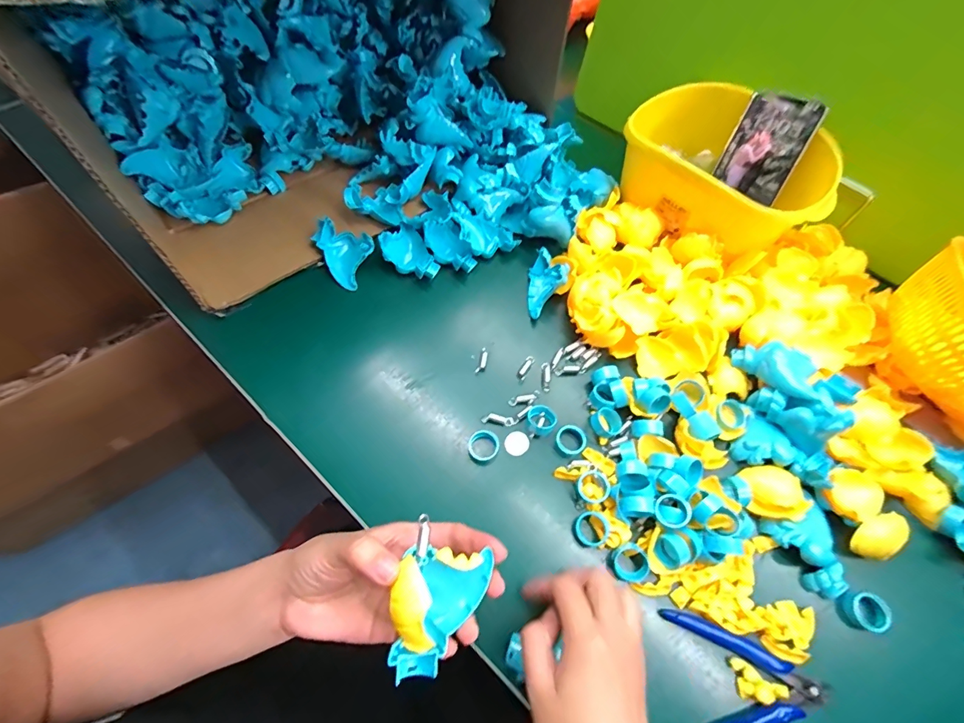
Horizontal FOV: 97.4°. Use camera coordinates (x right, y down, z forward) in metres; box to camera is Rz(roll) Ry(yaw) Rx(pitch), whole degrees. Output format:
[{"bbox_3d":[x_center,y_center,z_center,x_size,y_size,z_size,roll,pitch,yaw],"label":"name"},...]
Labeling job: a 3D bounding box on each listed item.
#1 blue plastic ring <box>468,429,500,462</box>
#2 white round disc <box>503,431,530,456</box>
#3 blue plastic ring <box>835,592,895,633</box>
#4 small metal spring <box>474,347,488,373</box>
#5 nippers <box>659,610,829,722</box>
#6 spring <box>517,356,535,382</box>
[{"bbox_3d":[0.002,0.073,0.369,0.027,0.009,0.025,1,62,-2],"label":"blue plastic ring"},{"bbox_3d":[0.031,0.073,0.375,0.022,0.004,0.021,1,62,-2],"label":"white round disc"},{"bbox_3d":[0.284,0.185,0.315,0.021,0.023,0.025,12,62,3],"label":"blue plastic ring"},{"bbox_3d":[0.001,-0.001,0.408,0.008,0.006,0.026,16,62,5],"label":"small metal spring"},{"bbox_3d":[0.184,0.224,0.293,0.103,0.008,0.078,6,62,0],"label":"nippers"},{"bbox_3d":[0.042,0.006,0.406,0.009,0.004,0.028,27,64,11],"label":"spring"}]

